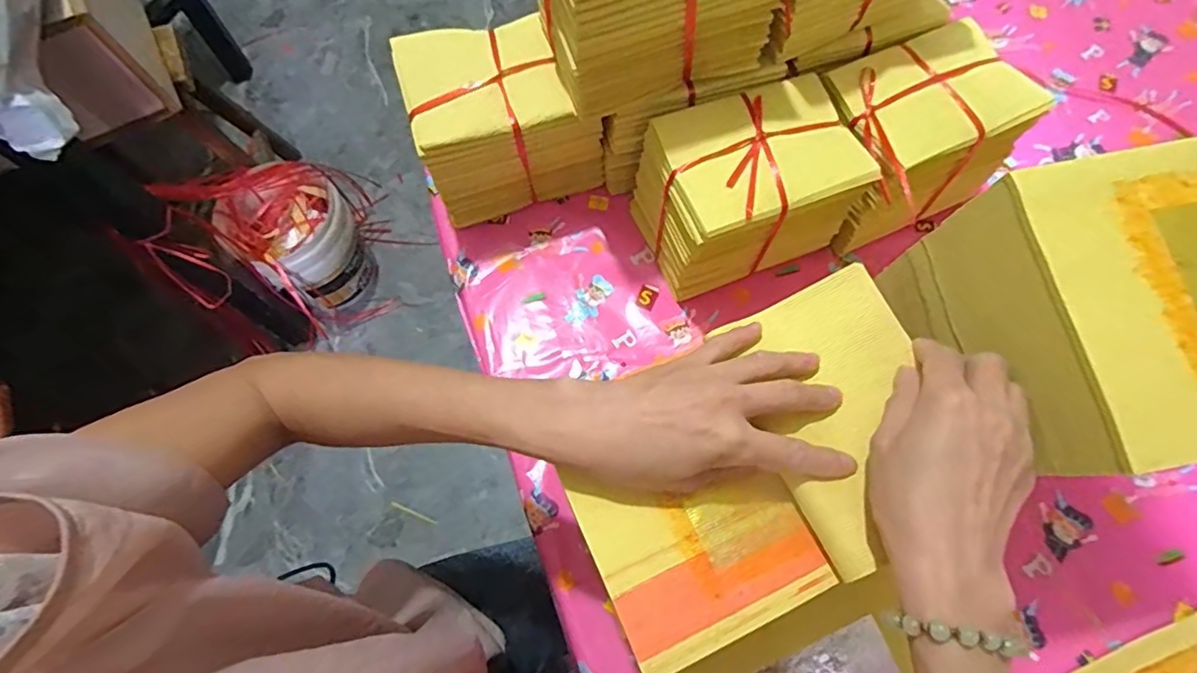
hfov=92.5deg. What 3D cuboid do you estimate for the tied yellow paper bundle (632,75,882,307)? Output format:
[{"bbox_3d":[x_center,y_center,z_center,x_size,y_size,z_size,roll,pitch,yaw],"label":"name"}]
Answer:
[{"bbox_3d":[0.134,-0.129,0.531,0.172,0.138,0.128,-19,70,-6],"label":"tied yellow paper bundle"}]

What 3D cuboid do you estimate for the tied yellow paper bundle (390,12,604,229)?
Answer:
[{"bbox_3d":[-0.088,-0.207,0.552,0.163,0.140,0.116,-14,70,-4],"label":"tied yellow paper bundle"}]

